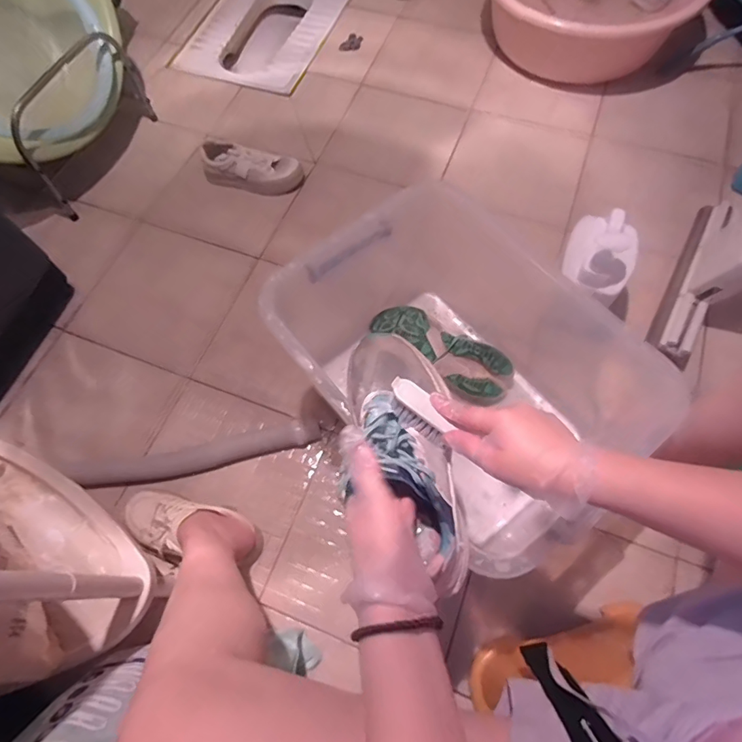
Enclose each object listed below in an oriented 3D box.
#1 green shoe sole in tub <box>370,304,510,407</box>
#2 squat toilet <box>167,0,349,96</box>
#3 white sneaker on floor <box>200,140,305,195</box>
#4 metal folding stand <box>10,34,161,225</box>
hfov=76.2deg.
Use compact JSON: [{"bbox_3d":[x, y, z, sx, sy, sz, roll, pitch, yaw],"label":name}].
[{"bbox_3d":[0.114,-0.033,0.801,0.258,0.054,0.109,30,72,14],"label":"green shoe sole in tub"},{"bbox_3d":[-0.299,-0.981,1.386,0.401,0.118,0.474,19,70,10],"label":"squat toilet"},{"bbox_3d":[-0.270,-0.460,1.072,0.222,0.076,0.086,12,69,8],"label":"white sneaker on floor"},{"bbox_3d":[-0.640,-0.558,1.059,0.090,0.222,0.386,21,70,11],"label":"metal folding stand"}]

